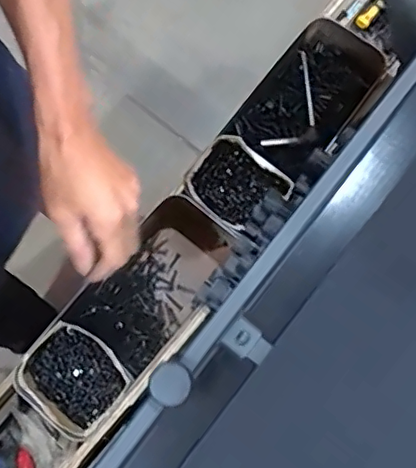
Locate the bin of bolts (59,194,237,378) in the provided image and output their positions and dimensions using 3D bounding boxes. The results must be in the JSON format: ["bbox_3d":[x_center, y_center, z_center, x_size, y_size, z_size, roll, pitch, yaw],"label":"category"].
[{"bbox_3d":[-0.069,0.054,0.753,0.123,0.082,0.228,34,81,7],"label":"bin of bolts"}]

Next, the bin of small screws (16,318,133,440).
[{"bbox_3d":[-0.166,0.179,0.703,0.123,0.053,0.115,40,82,8],"label":"bin of small screws"}]

